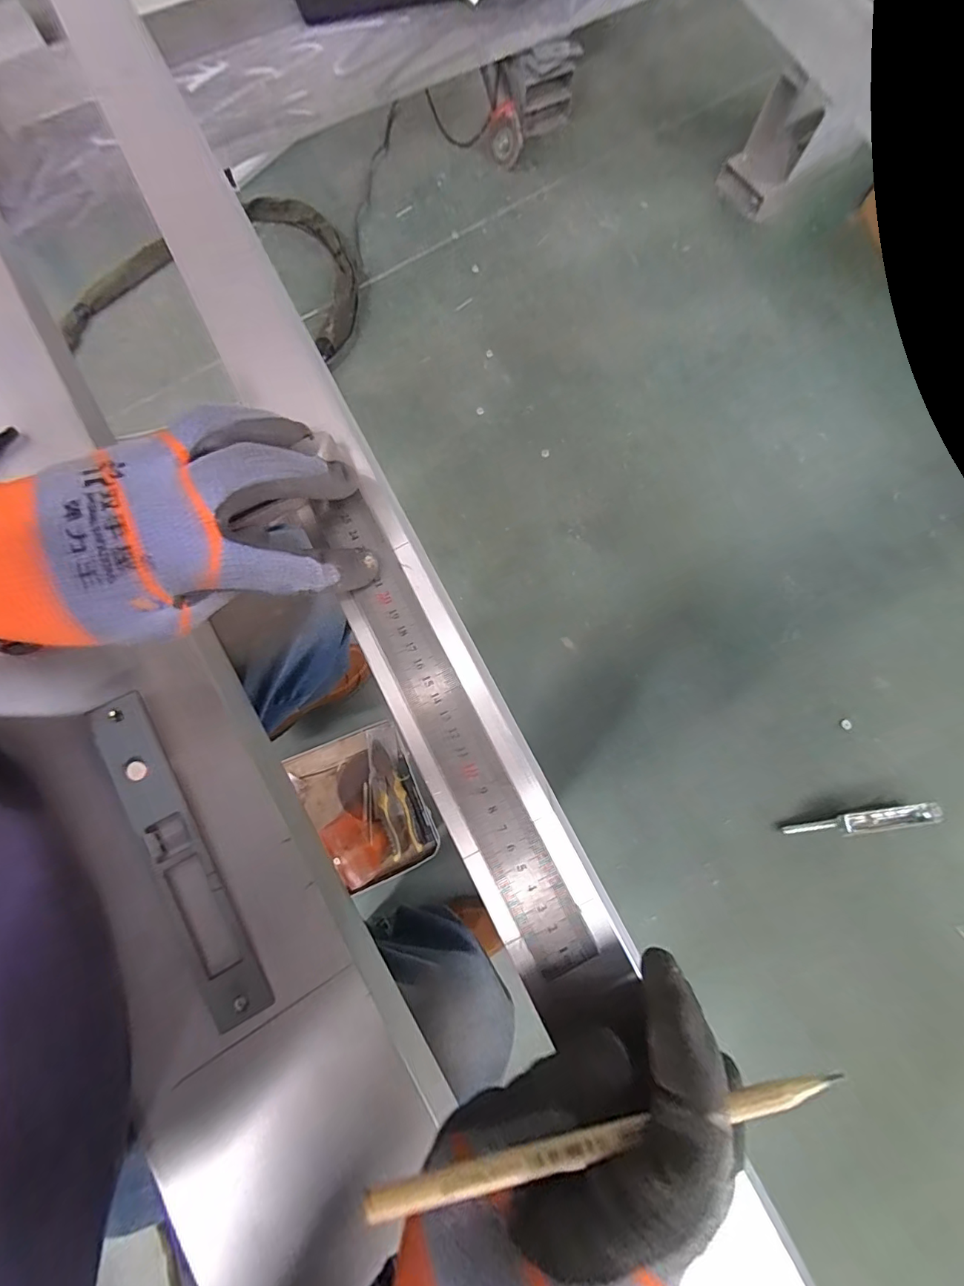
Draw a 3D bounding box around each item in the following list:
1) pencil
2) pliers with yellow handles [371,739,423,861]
[{"bbox_3d":[0.045,0.168,0.161,0.165,0.005,0.007,-8,78,-7],"label":"pencil"},{"bbox_3d":[-0.152,0.261,0.802,0.047,0.022,0.188,-19,79,-7],"label":"pliers with yellow handles"}]

